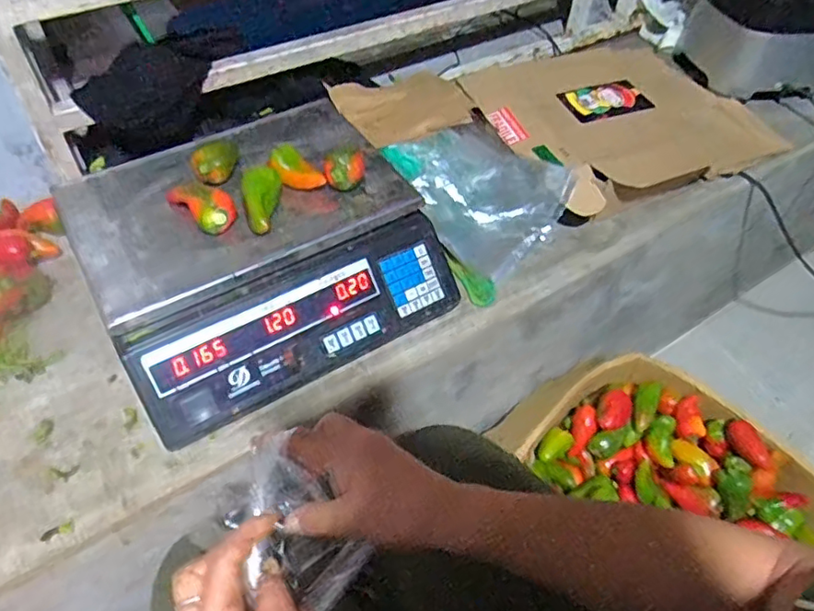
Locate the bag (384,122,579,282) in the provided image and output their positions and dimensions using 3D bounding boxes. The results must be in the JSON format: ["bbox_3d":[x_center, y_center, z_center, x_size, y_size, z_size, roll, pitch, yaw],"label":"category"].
[{"bbox_3d":[0.086,-0.154,0.764,0.176,0.051,0.242,-29,58,-23],"label":"bag"}]

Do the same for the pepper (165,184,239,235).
[{"bbox_3d":[-0.208,-0.105,0.591,0.084,0.046,0.039,38,59,24],"label":"pepper"}]

